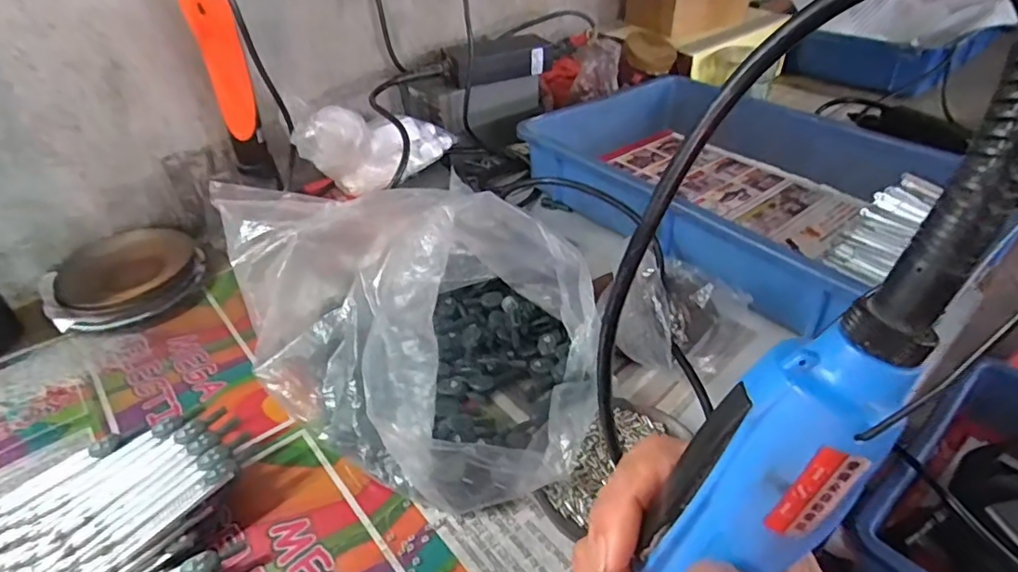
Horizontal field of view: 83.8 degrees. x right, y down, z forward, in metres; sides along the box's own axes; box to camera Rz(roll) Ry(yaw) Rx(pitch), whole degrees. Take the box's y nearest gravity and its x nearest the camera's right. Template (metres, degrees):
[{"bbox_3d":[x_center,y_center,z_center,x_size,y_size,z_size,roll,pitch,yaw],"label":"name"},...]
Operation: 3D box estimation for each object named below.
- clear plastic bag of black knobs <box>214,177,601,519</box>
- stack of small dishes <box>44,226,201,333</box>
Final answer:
[{"bbox_3d":[-0.075,0.018,0.432,0.313,0.116,0.201,30,48,34],"label":"clear plastic bag of black knobs"},{"bbox_3d":[-0.366,-0.007,0.546,0.131,0.031,0.128,-24,43,-26],"label":"stack of small dishes"}]

